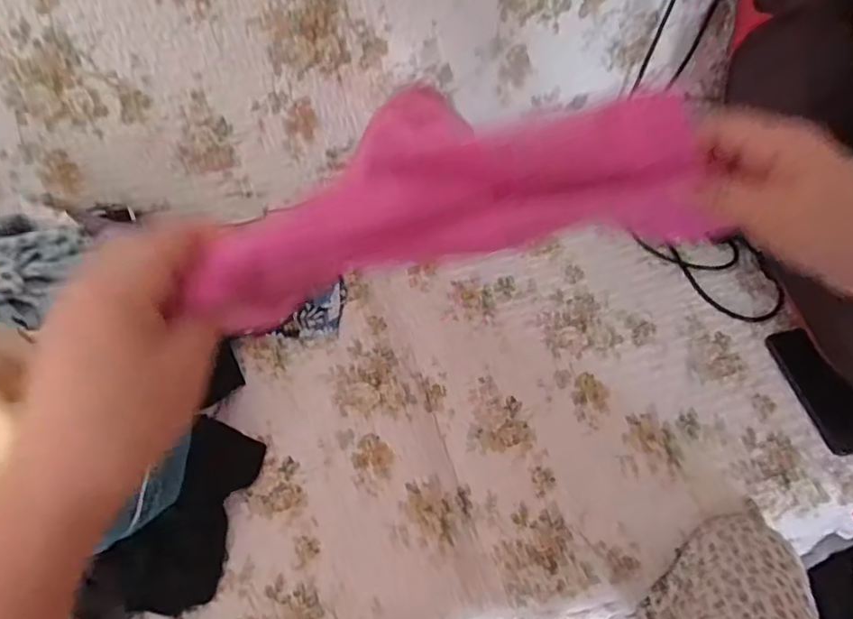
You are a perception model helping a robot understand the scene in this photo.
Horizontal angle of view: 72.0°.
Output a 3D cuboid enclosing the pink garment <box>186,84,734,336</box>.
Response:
[{"bbox_3d":[0.026,-0.054,0.298,0.274,0.090,0.055,-15,57,-16],"label":"pink garment"}]

